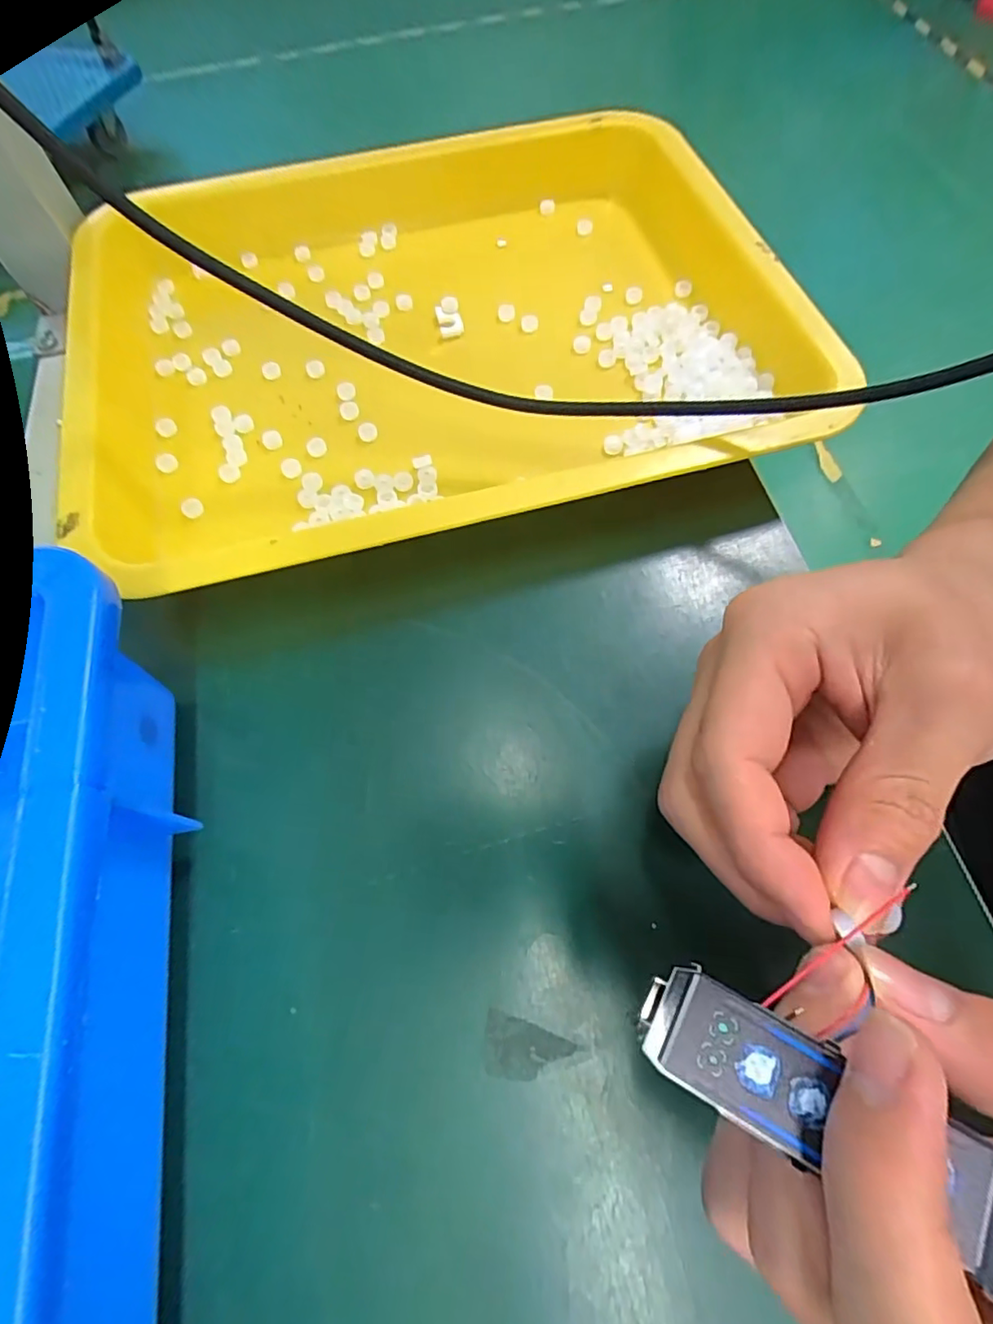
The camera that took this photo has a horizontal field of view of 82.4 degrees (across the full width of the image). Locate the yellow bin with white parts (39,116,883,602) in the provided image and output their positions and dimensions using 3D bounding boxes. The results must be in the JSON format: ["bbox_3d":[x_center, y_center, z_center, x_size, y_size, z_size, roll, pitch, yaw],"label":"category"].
[{"bbox_3d":[-0.028,-0.160,0.266,0.295,0.048,0.244,-14,66,-6],"label":"yellow bin with white parts"}]

